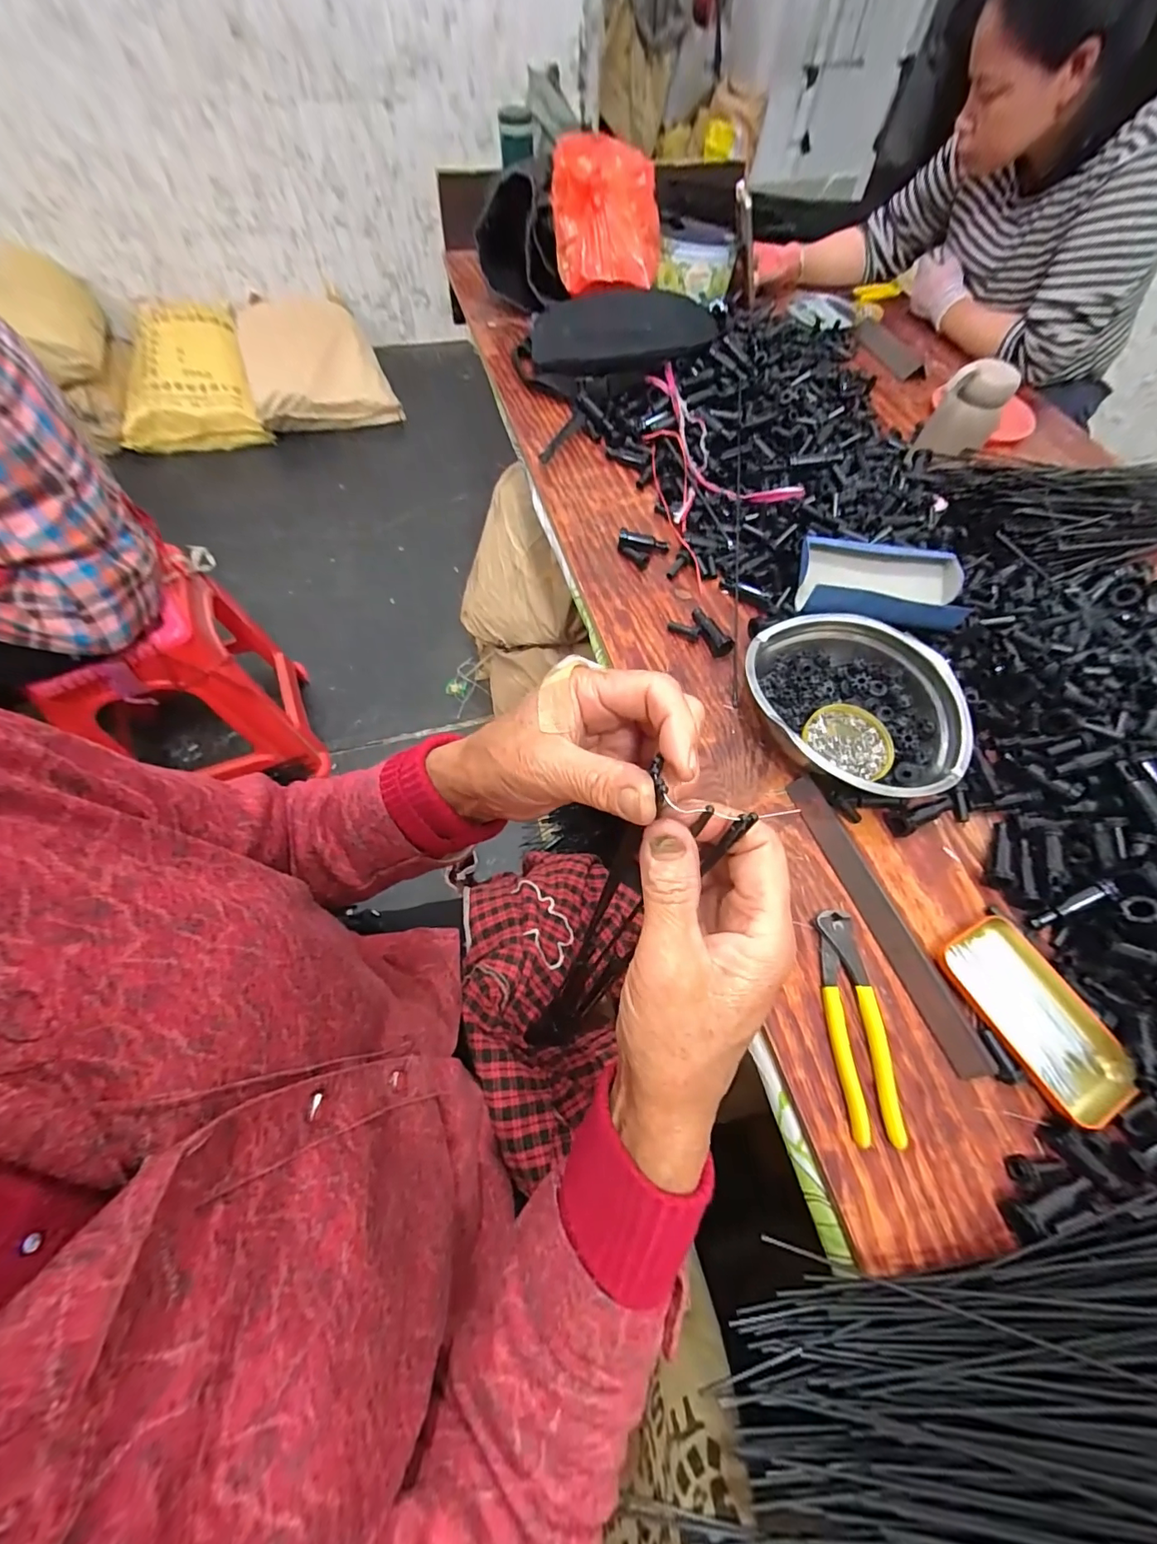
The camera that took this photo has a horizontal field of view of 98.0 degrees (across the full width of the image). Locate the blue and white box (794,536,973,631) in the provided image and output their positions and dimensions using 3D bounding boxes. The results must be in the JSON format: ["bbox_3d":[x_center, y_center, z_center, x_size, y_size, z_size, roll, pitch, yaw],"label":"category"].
[{"bbox_3d":[0.329,-0.206,0.550,0.172,0.040,0.109,6,63,0],"label":"blue and white box"}]

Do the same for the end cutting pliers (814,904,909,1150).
[{"bbox_3d":[0.221,0.197,0.402,0.042,0.012,0.163,4,63,-1],"label":"end cutting pliers"}]

